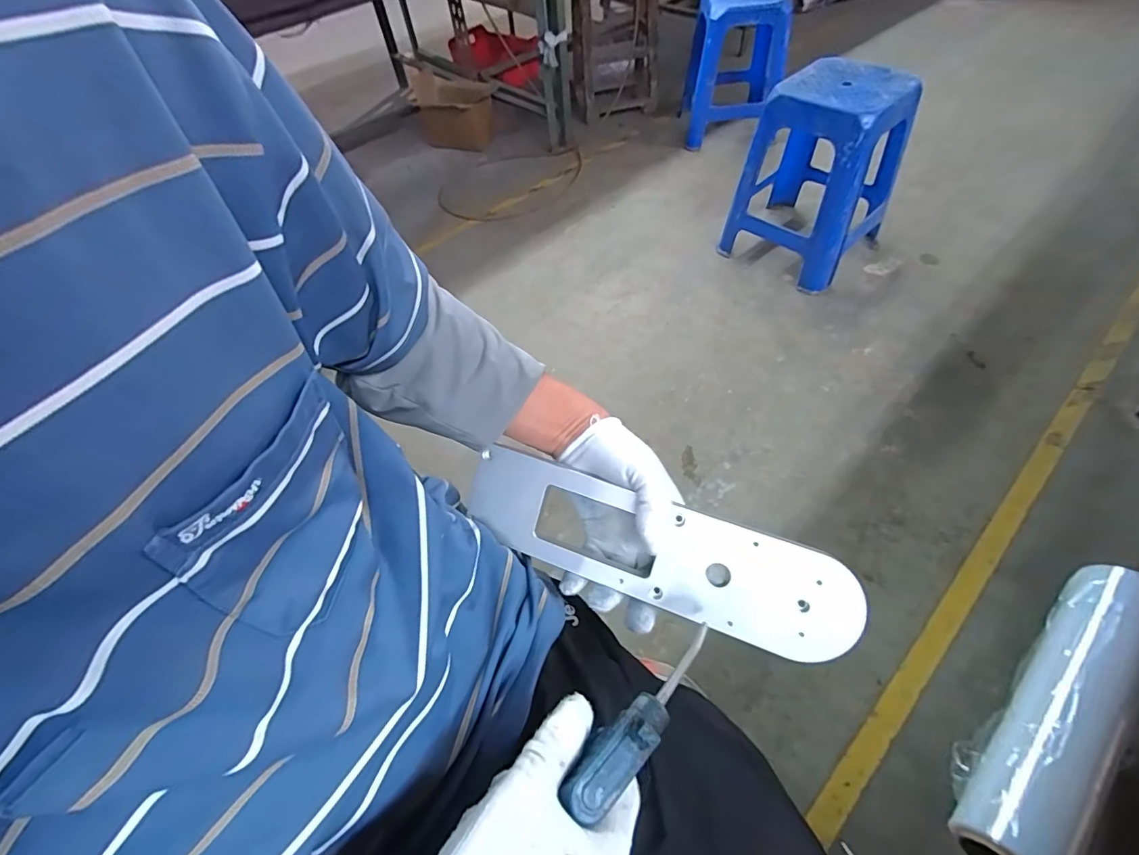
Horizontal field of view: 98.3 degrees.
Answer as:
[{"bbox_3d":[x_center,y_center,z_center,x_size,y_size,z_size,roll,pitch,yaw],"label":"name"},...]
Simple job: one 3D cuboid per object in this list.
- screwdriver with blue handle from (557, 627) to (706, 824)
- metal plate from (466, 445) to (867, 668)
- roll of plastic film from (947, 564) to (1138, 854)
[{"bbox_3d":[0.037,0.154,0.259,0.025,0.026,0.102,36,50,27],"label":"screwdriver with blue handle"},{"bbox_3d":[0.056,0.093,0.382,0.304,0.008,0.080,17,96,17],"label":"metal plate"},{"bbox_3d":[0.633,0.367,0.638,0.437,0.106,0.100,-39,59,-21],"label":"roll of plastic film"}]

